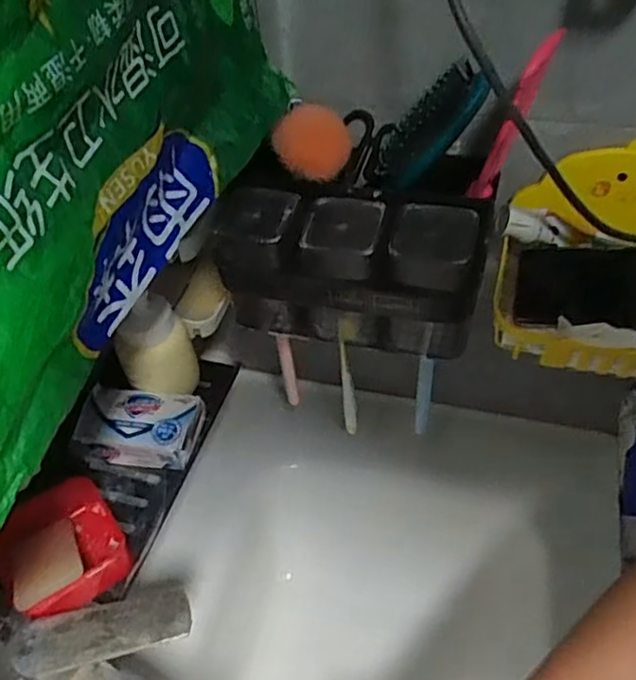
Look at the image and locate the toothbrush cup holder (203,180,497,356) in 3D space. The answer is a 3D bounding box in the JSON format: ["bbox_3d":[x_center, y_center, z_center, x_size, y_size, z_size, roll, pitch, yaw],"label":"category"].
[{"bbox_3d":[0.026,-0.055,0.534,0.209,0.114,0.074,10,46,14],"label":"toothbrush cup holder"}]

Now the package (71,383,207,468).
[{"bbox_3d":[-0.152,0.075,0.560,0.098,0.040,0.056,4,45,8],"label":"package"}]

